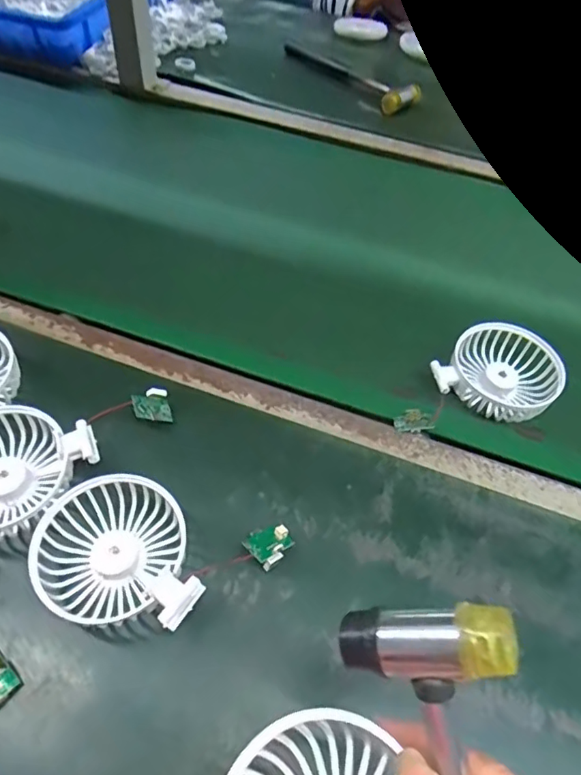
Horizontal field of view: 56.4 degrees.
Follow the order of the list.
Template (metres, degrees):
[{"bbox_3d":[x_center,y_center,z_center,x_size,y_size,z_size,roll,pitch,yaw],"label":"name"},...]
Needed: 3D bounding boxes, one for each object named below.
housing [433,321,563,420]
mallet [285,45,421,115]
[{"bbox_3d":[0.176,-0.010,0.455,0.096,0.028,0.086,-36,63,-28],"label":"housing"},{"bbox_3d":[0.089,-0.471,0.802,0.066,0.035,0.247,-26,59,-23],"label":"mallet"}]

